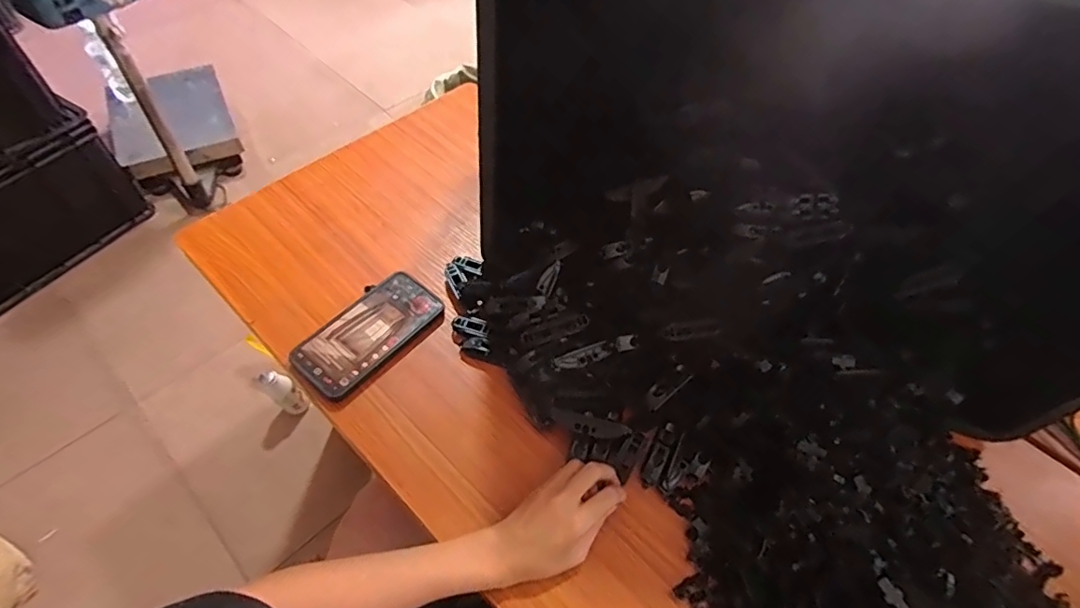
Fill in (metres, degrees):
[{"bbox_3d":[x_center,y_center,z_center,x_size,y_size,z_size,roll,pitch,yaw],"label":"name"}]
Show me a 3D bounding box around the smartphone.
[{"bbox_3d":[-0.188,0.029,0.594,0.082,0.006,0.159,36,59,17],"label":"smartphone"}]

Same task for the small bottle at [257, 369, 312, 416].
[{"bbox_3d":[-0.531,0.183,1.121,0.057,0.128,0.062,2,55,-3],"label":"small bottle"}]

